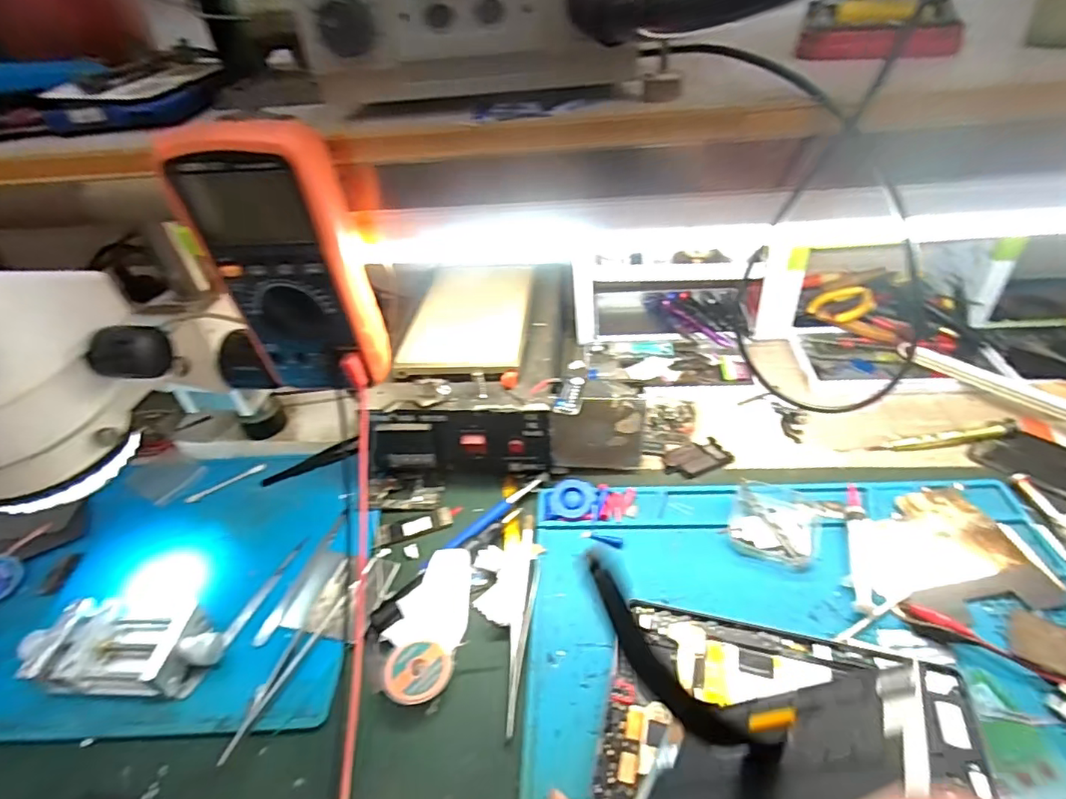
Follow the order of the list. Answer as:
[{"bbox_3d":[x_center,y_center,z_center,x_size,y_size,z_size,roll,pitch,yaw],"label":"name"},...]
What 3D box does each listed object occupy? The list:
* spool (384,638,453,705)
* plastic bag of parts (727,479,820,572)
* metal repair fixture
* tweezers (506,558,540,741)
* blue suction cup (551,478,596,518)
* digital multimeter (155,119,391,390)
[{"bbox_3d":[-0.078,0.184,0.370,0.043,0.009,0.040,-4,41,3],"label":"spool"},{"bbox_3d":[0.192,0.096,0.431,0.062,0.018,0.069,12,44,20],"label":"plastic bag of parts"},{"bbox_3d":[-0.293,0.178,0.390,0.139,0.031,0.060,-3,41,5],"label":"metal repair fixture"},{"bbox_3d":[-0.010,0.167,0.378,0.013,0.015,0.115,3,42,11],"label":"tweezers"},{"bbox_3d":[0.034,0.084,0.467,0.036,0.010,0.037,-4,41,3],"label":"blue suction cup"},{"bbox_3d":[-0.155,-0.083,0.353,0.092,0.173,0.054,5,42,13],"label":"digital multimeter"}]

